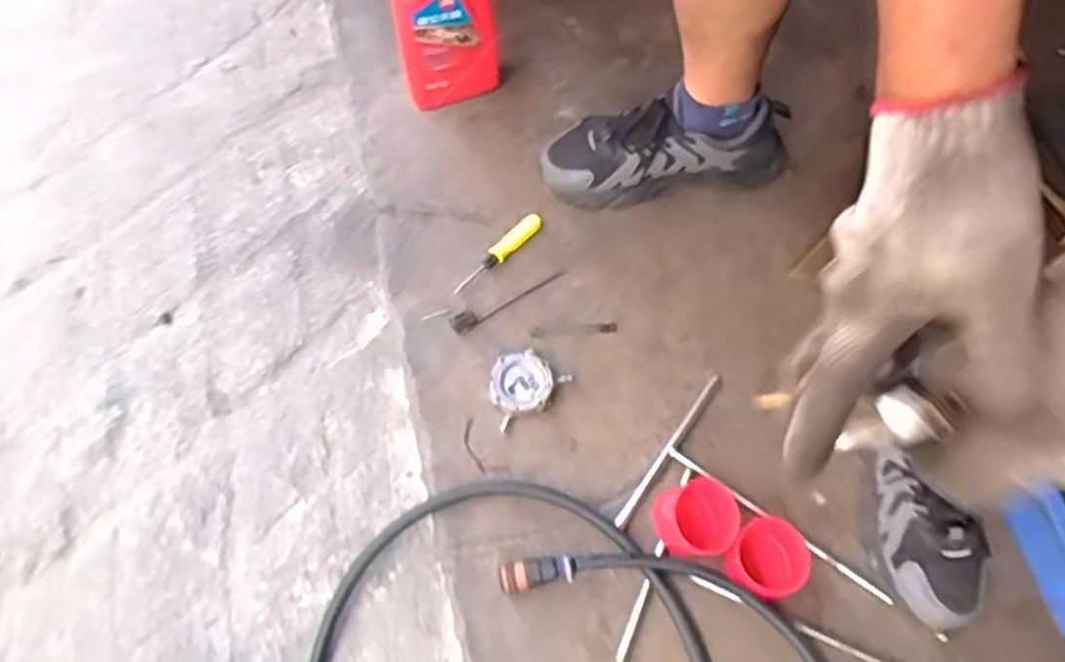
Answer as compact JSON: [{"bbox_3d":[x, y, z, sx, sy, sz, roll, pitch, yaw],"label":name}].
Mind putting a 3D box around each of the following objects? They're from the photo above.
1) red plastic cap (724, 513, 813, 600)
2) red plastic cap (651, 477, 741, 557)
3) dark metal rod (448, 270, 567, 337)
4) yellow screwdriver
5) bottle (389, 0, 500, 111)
[{"bbox_3d":[0.217,0.214,0.712,0.067,0.048,0.069,1,64,-3],"label":"red plastic cap"},{"bbox_3d":[0.155,0.180,0.724,0.075,0.049,0.066,-11,65,-8],"label":"red plastic cap"},{"bbox_3d":[-0.028,-0.039,0.847,0.143,0.009,0.024,-32,69,-14],"label":"dark metal rod"},{"bbox_3d":[-0.038,-0.089,0.864,0.021,0.014,0.134,41,69,16],"label":"yellow screwdriver"},{"bbox_3d":[-0.107,-0.366,0.882,0.121,0.239,0.060,-23,65,-11],"label":"bottle"}]

